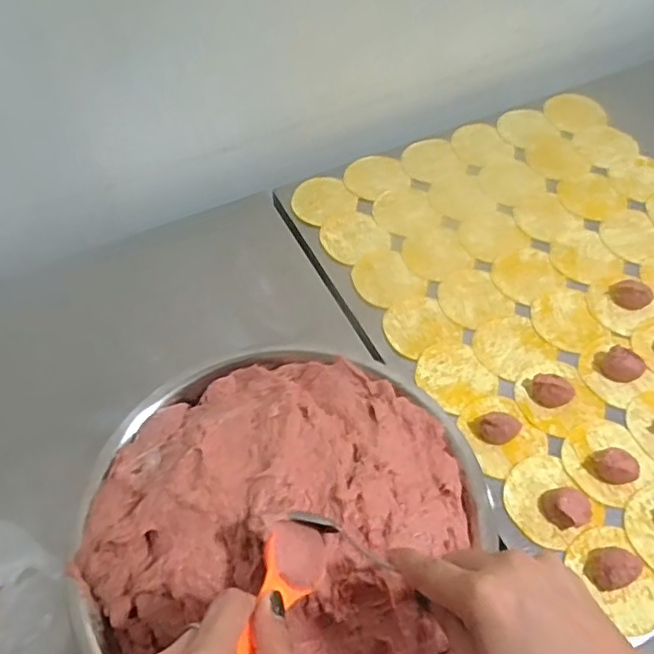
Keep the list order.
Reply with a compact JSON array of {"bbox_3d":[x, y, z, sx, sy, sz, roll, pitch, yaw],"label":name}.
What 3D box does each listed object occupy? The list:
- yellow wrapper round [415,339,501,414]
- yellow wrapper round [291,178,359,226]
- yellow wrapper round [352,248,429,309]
[{"bbox_3d":[0.129,0.048,0.631,0.071,0.007,0.075,-1,55,1],"label":"yellow wrapper round"},{"bbox_3d":[-0.006,-0.161,0.776,0.078,0.004,0.070,-28,63,-19],"label":"yellow wrapper round"},{"bbox_3d":[0.067,-0.056,0.705,0.072,0.004,0.080,-28,59,-17],"label":"yellow wrapper round"}]

